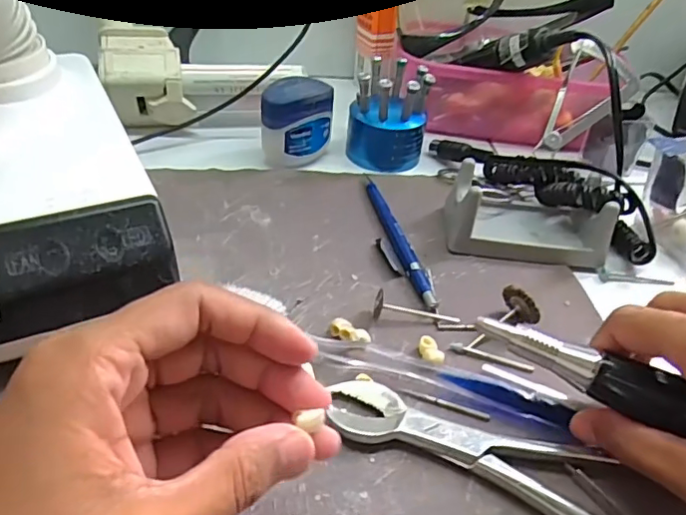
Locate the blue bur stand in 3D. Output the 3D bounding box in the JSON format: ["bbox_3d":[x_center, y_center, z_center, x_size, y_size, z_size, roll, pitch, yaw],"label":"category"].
[{"bbox_3d":[0.036,-0.111,0.422,0.056,0.063,0.056,8,40,2],"label":"blue bur stand"}]

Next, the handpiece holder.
[{"bbox_3d":[0.118,-0.030,0.356,0.099,0.036,0.059,5,40,-1],"label":"handpiece holder"}]

